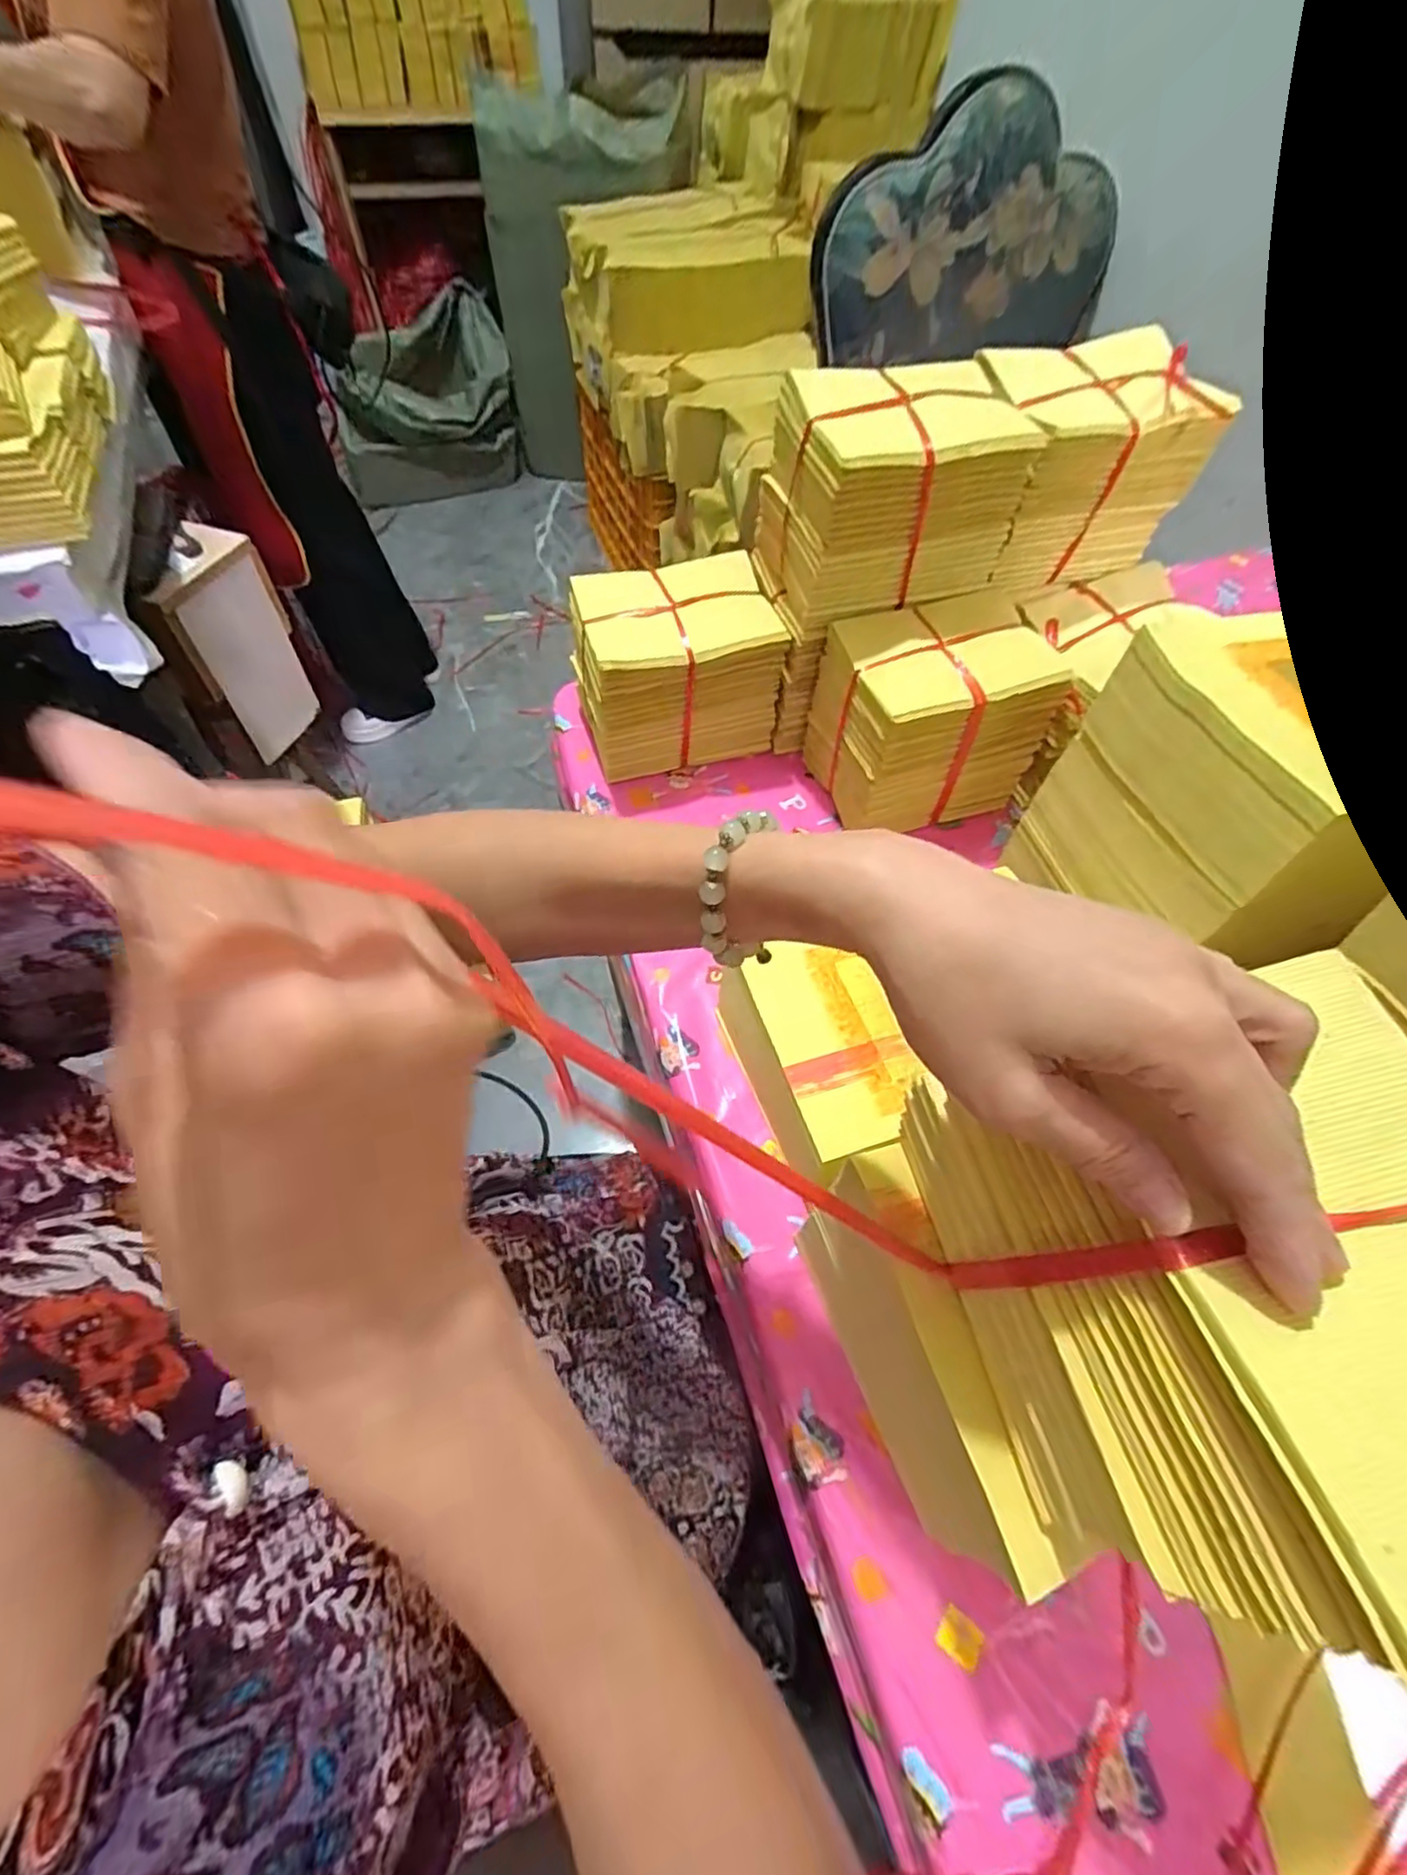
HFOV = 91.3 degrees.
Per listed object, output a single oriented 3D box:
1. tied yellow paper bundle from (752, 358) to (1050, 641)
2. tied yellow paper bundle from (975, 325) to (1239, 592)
[{"bbox_3d":[0.142,-0.338,0.534,0.161,0.134,0.115,-17,61,-13],"label":"tied yellow paper bundle"},{"bbox_3d":[0.298,-0.378,0.562,0.155,0.139,0.112,-13,60,-11],"label":"tied yellow paper bundle"}]

